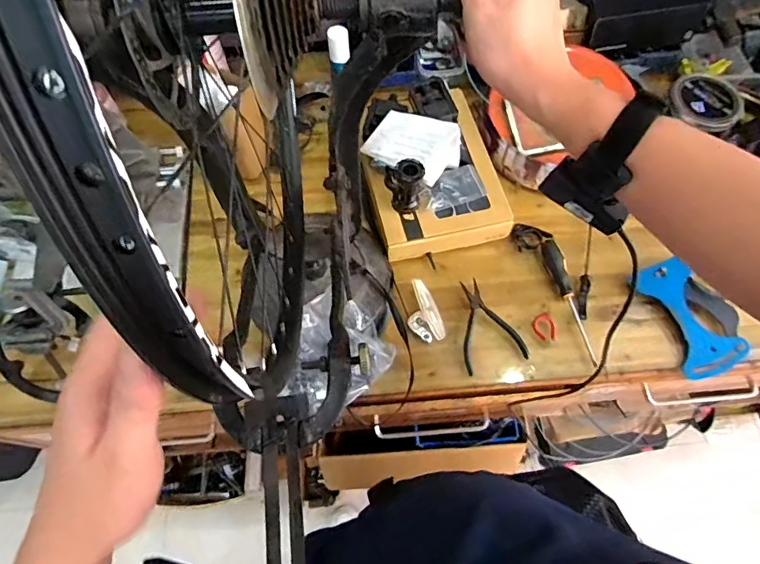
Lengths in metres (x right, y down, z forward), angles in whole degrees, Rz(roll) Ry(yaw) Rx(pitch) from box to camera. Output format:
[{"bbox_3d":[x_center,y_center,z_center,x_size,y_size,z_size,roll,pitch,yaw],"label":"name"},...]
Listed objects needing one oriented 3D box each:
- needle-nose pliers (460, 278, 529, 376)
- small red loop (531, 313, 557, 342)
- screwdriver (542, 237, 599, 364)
[{"bbox_3d":[0.172,0.066,0.783,0.102,0.015,0.147,-13,66,-6],"label":"needle-nose pliers"},{"bbox_3d":[0.270,0.074,0.788,0.039,0.008,0.046,-7,65,-3],"label":"small red loop"},{"bbox_3d":[0.317,0.028,0.789,0.026,0.032,0.214,-12,66,-5],"label":"screwdriver"}]

